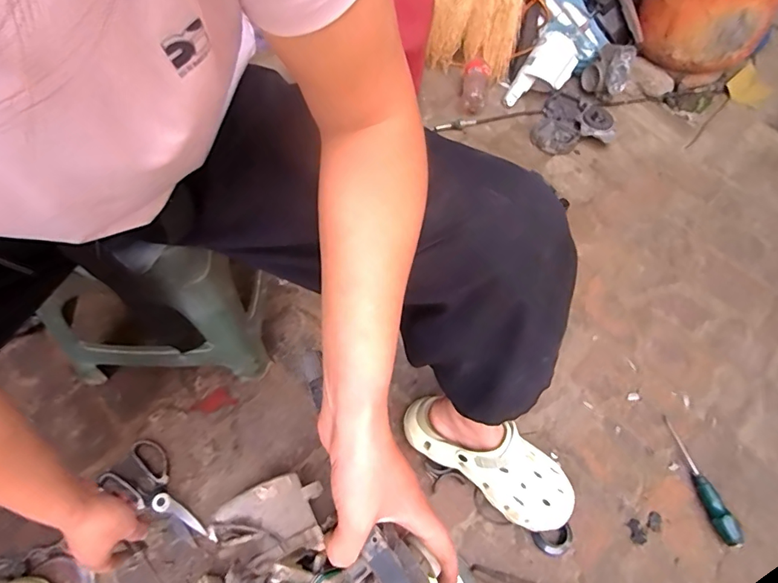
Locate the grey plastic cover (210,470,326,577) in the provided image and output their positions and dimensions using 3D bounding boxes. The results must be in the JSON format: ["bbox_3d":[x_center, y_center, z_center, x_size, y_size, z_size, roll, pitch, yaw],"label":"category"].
[{"bbox_3d":[-0.143,0.292,0.592,0.135,0.030,0.095,-6,53,-35],"label":"grey plastic cover"}]

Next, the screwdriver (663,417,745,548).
[{"bbox_3d":[0.491,0.292,0.729,0.028,0.028,0.191,-8,60,-9],"label":"screwdriver"}]

